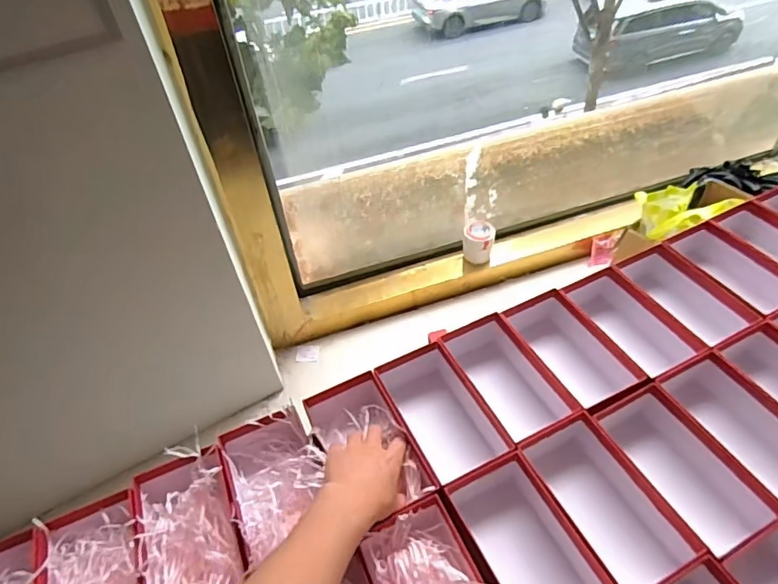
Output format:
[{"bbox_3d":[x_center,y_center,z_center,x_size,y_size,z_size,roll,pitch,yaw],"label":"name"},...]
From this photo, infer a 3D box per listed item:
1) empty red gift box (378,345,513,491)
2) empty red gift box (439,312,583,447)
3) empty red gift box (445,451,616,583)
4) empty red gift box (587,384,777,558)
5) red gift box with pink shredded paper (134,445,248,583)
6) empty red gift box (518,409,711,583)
[{"bbox_3d":[0.057,0.141,0.591,0.095,0.066,0.168,-21,48,-14],"label":"empty red gift box"},{"bbox_3d":[0.139,0.112,0.612,0.100,0.074,0.160,-22,48,-15],"label":"empty red gift box"},{"bbox_3d":[0.130,0.249,0.496,0.092,0.073,0.172,-21,48,-14],"label":"empty red gift box"},{"bbox_3d":[0.298,0.182,0.539,0.096,0.078,0.163,-24,49,-16],"label":"empty red gift box"},{"bbox_3d":[-0.191,0.240,0.504,0.087,0.052,0.161,-20,48,-13],"label":"red gift box with pink shredded paper"},{"bbox_3d":[0.213,0.216,0.520,0.100,0.084,0.164,-22,48,-15],"label":"empty red gift box"}]

